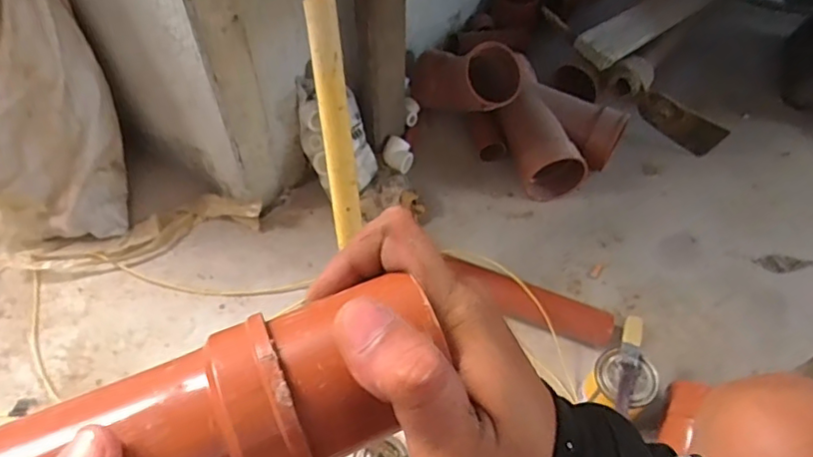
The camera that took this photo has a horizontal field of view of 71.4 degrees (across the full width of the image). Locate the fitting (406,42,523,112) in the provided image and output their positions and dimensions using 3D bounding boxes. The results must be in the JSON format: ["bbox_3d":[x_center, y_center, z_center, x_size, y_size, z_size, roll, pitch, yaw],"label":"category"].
[{"bbox_3d":[0.098,-0.290,1.096,0.214,0.110,0.120,10,49,40],"label":"fitting"}]

